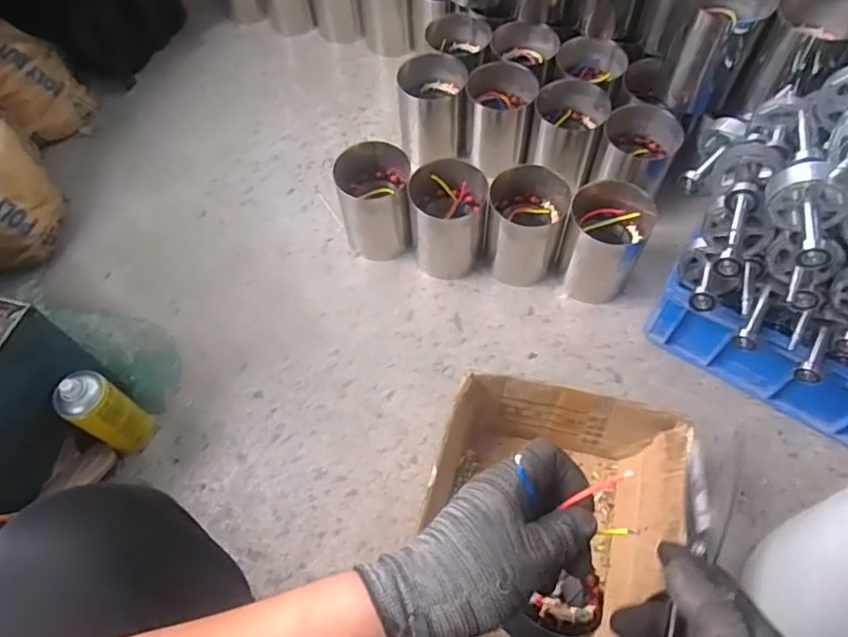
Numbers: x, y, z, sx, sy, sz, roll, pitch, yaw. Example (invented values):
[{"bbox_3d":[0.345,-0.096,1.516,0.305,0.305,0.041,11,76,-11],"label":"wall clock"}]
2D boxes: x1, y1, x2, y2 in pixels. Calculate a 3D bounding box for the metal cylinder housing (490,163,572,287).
[{"bbox_3d":[0.163,-0.147,0.956,0.118,0.152,0.121,-1,61,2],"label":"metal cylinder housing"}]

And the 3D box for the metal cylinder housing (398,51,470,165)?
[{"bbox_3d":[0.017,-0.378,1.080,0.118,0.158,0.101,-3,61,1],"label":"metal cylinder housing"}]

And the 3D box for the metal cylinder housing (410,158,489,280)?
[{"bbox_3d":[0.040,-0.158,0.965,0.120,0.153,0.117,-5,61,0],"label":"metal cylinder housing"}]

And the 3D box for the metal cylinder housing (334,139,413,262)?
[{"bbox_3d":[-0.080,-0.194,0.988,0.118,0.153,0.124,-3,61,1],"label":"metal cylinder housing"}]

